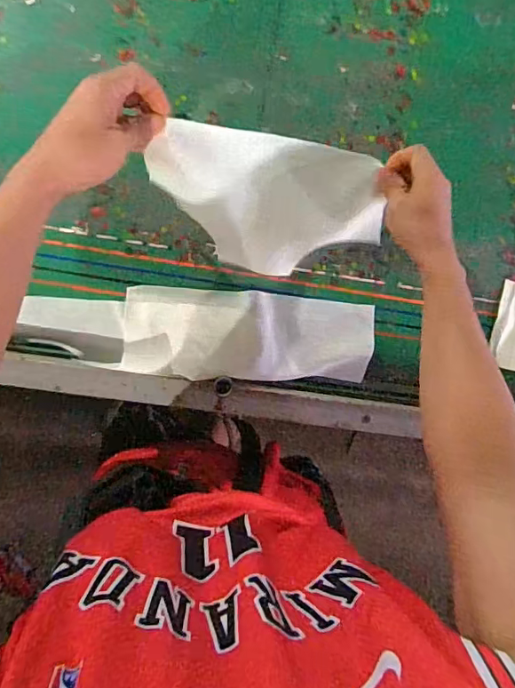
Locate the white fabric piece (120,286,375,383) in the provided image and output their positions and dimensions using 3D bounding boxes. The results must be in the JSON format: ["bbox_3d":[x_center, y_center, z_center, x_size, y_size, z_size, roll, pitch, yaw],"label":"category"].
[{"bbox_3d":[-0.007,-0.009,0.603,0.292,0.020,0.102,4,80,-6],"label":"white fabric piece"}]

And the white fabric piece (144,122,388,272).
[{"bbox_3d":[0.017,-0.148,0.553,0.263,0.027,0.144,-1,123,-24],"label":"white fabric piece"}]

